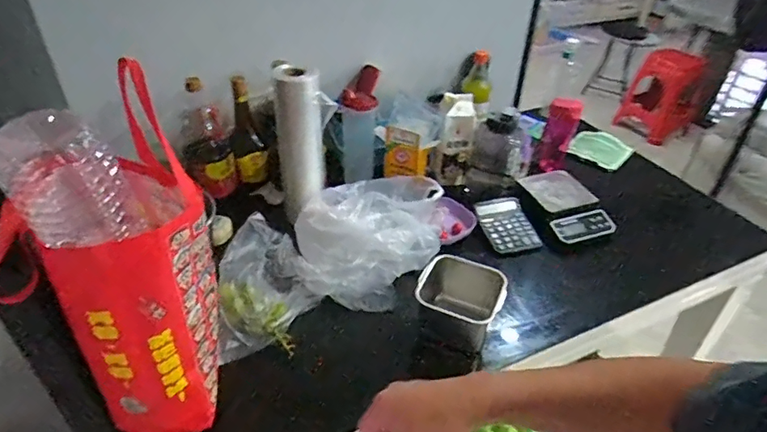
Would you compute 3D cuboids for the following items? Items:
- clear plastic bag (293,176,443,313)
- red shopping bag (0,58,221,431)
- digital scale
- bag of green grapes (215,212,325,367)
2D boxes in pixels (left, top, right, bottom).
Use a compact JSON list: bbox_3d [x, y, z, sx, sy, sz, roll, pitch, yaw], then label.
[{"bbox_3d":[-0.023,0.033,1.012,0.299,0.109,0.291,4,37,2],"label":"clear plastic bag"},{"bbox_3d":[-0.312,0.084,0.622,0.141,0.461,0.178,10,38,10],"label":"red shopping bag"},{"bbox_3d":[0.433,-0.030,1.168,0.156,0.031,0.200,-7,55,-17],"label":"digital scale"},{"bbox_3d":[-0.215,0.120,0.919,0.164,0.090,0.260,-5,38,-10],"label":"bag of green grapes"}]

